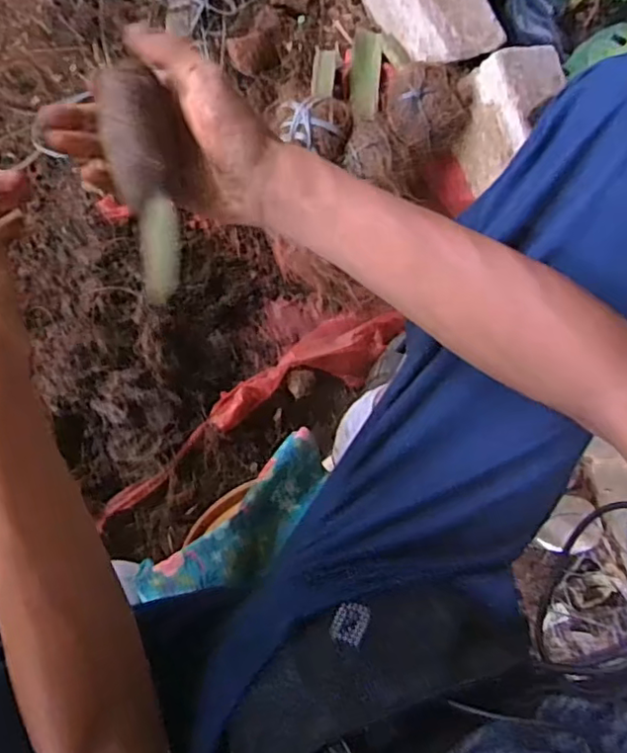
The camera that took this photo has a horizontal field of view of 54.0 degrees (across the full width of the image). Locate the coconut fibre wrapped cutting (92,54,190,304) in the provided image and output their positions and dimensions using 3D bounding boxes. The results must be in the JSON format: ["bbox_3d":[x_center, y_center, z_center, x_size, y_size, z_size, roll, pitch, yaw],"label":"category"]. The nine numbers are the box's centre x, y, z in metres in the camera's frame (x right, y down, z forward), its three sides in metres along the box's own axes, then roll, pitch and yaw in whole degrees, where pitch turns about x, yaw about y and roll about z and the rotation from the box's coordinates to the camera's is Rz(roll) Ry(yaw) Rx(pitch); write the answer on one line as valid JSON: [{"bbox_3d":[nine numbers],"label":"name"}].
[{"bbox_3d":[-0.100,-0.116,0.386,0.046,0.056,0.140,-8,86,-10],"label":"coconut fibre wrapped cutting"}]

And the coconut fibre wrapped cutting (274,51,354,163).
[{"bbox_3d":[-0.001,-0.340,0.766,0.088,0.062,0.165,-4,89,-10],"label":"coconut fibre wrapped cutting"}]

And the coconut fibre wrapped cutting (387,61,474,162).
[{"bbox_3d":[0.136,-0.315,0.743,0.096,0.084,0.105,2,88,-9],"label":"coconut fibre wrapped cutting"}]

